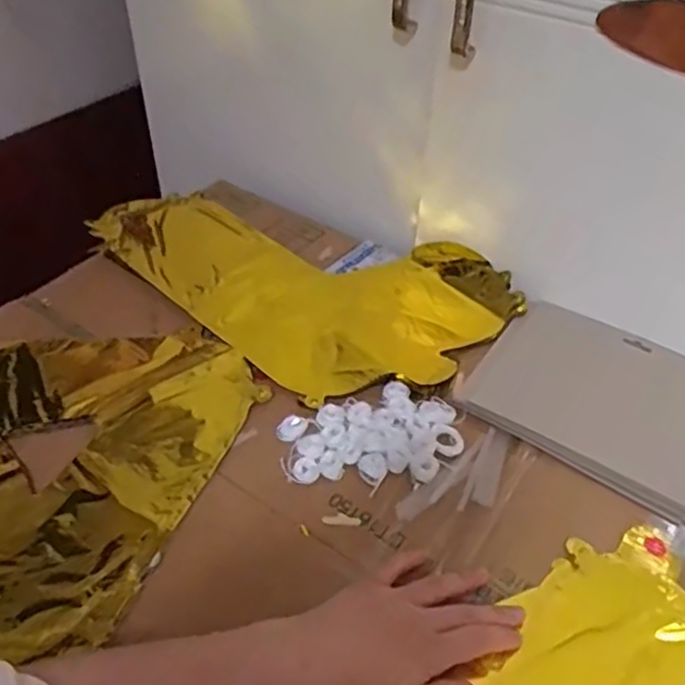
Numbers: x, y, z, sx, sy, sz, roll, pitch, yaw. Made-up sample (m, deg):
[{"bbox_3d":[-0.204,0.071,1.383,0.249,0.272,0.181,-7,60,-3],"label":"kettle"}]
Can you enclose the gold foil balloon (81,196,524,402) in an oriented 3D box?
[{"bbox_3d":[-0.054,-0.082,0.707,0.416,0.020,0.237,31,53,27],"label":"gold foil balloon"}]

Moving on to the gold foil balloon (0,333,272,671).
[{"bbox_3d":[-0.273,0.063,0.558,0.355,0.014,0.275,17,47,15],"label":"gold foil balloon"}]

